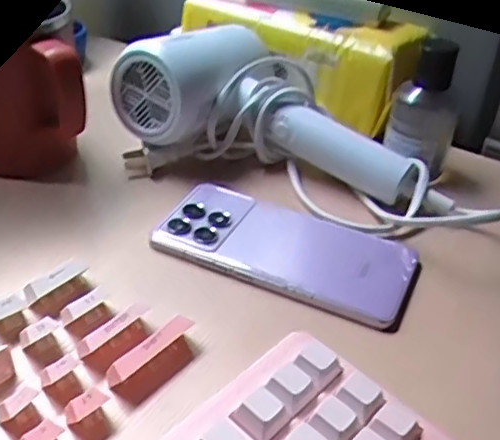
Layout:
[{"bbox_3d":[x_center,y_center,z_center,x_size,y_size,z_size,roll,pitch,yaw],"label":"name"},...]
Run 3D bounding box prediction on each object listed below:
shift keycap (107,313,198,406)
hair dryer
[{"bbox_3d":[-0.047,0.068,0.311,0.017,0.020,0.047,27,39,29],"label":"shift keycap"},{"bbox_3d":[0.026,-0.079,0.479,0.242,0.070,0.118,23,37,4],"label":"hair dryer"}]

